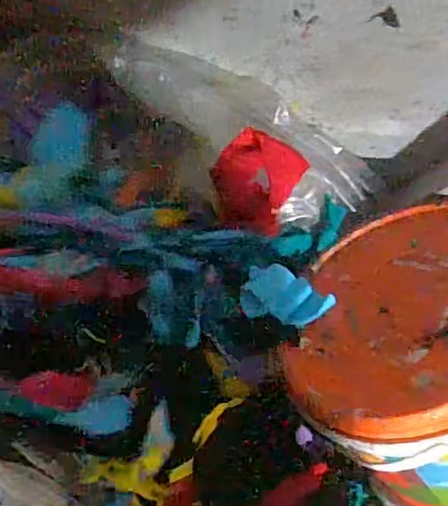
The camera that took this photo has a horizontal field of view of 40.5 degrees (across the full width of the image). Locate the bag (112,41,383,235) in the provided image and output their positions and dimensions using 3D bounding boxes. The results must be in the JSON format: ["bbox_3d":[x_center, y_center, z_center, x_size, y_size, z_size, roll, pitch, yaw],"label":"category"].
[{"bbox_3d":[0.001,-0.115,0.588,0.290,0.063,0.138,40,82,16],"label":"bag"}]

